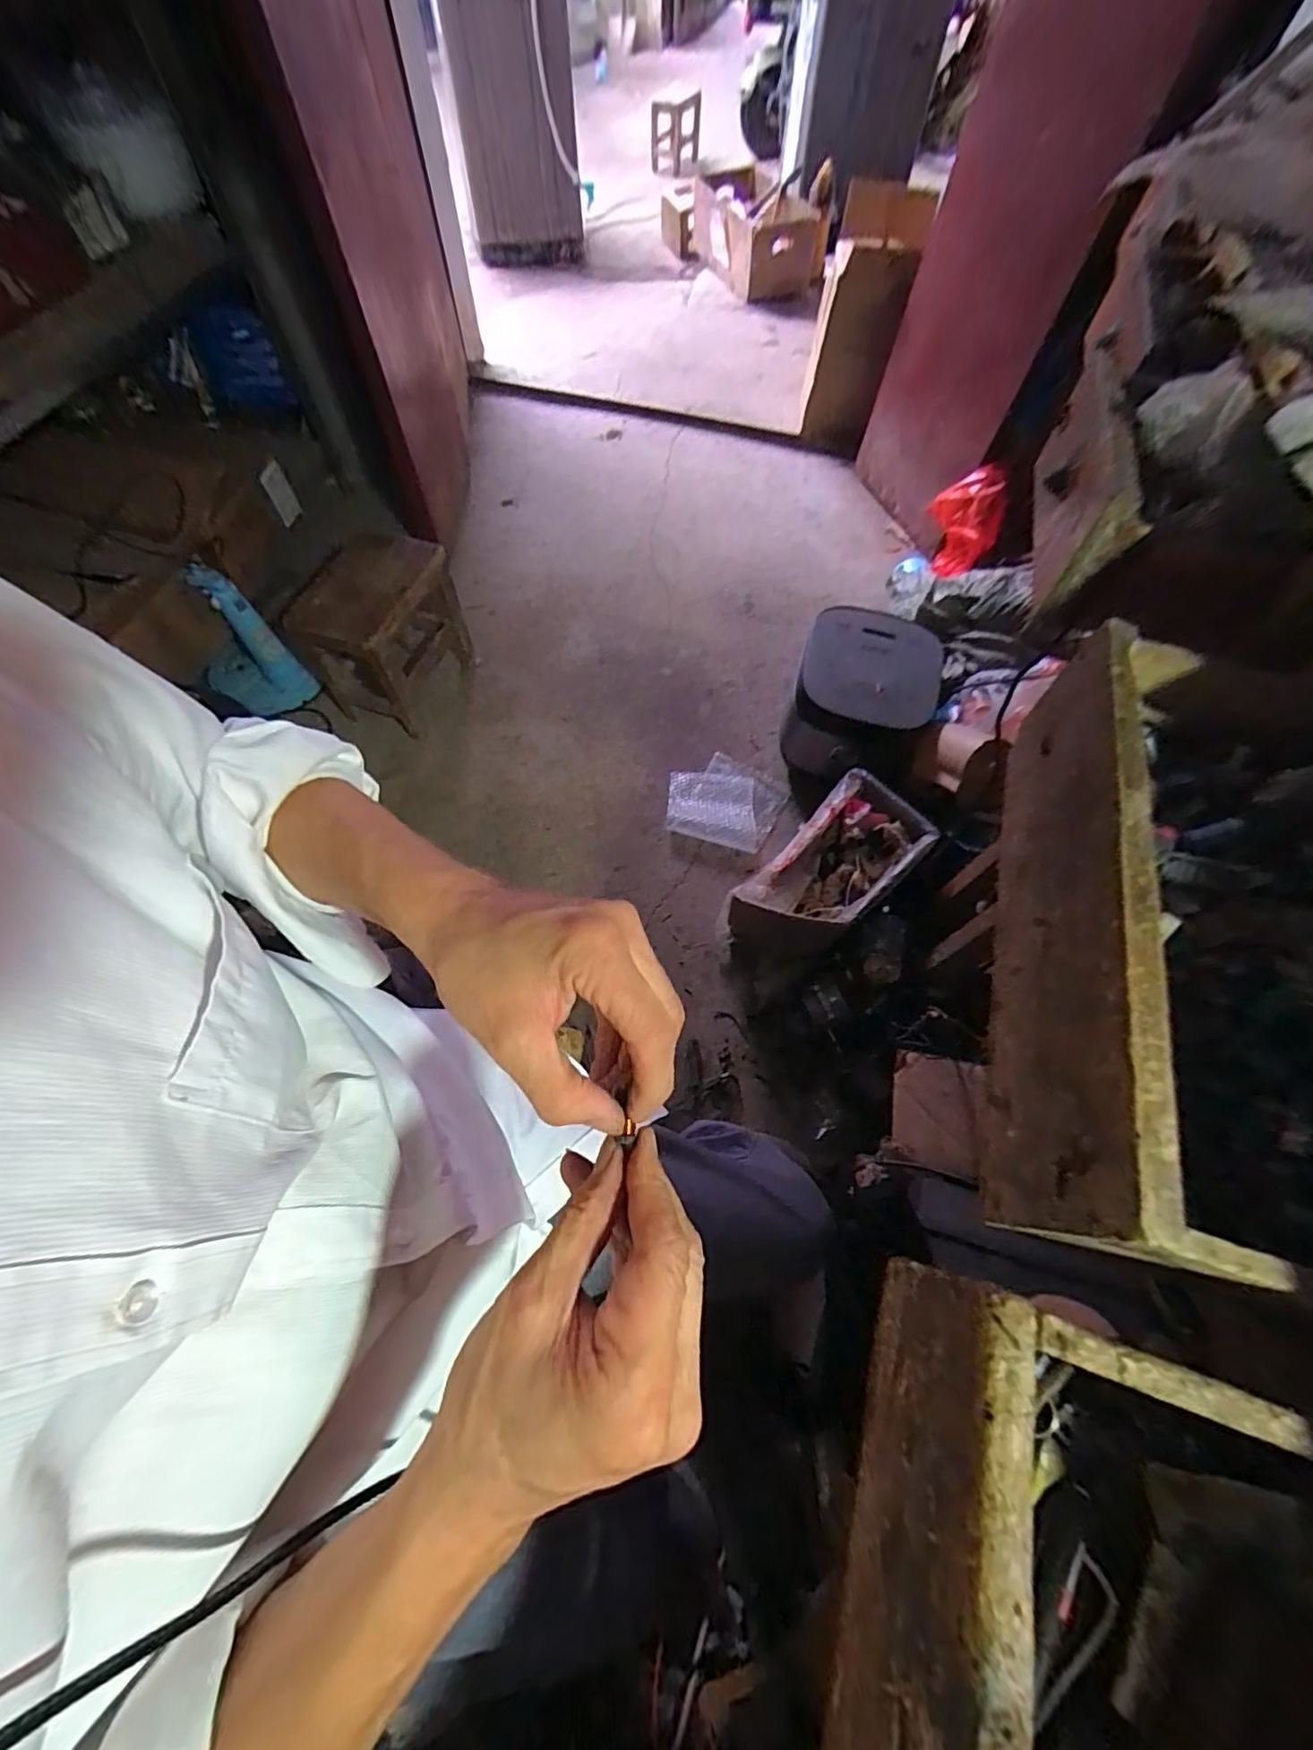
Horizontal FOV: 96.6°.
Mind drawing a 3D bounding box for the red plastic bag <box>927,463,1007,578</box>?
[{"bbox_3d":[0.745,-0.843,1.406,0.100,0.189,0.146,-12,66,-7],"label":"red plastic bag"}]

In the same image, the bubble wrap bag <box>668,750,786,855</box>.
[{"bbox_3d":[0.141,-0.159,1.218,0.228,0.021,0.211,18,65,9],"label":"bubble wrap bag"}]

